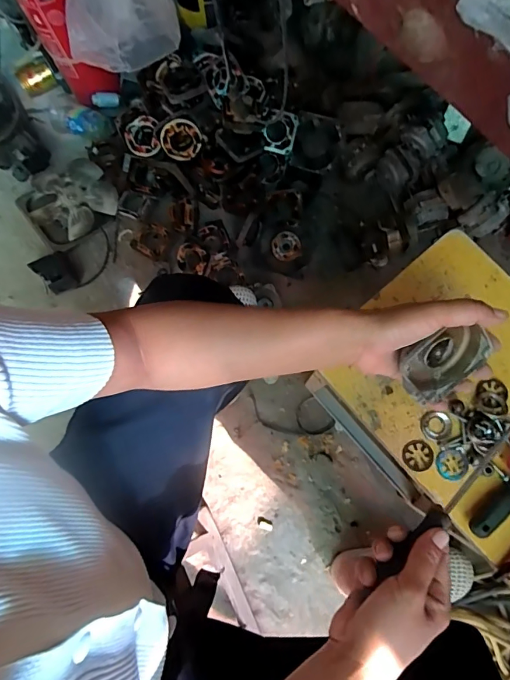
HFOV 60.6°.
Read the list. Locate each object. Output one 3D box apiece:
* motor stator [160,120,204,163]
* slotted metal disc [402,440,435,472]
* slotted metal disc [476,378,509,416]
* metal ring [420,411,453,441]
[{"bbox_3d":[-0.149,-0.407,0.881,0.079,0.079,0.032,-32,47,20],"label":"motor stator"},{"bbox_3d":[0.177,0.125,0.474,0.033,0.004,0.032,0,77,1],"label":"slotted metal disc"},{"bbox_3d":[0.258,0.062,0.475,0.032,0.007,0.037,1,77,2],"label":"slotted metal disc"},{"bbox_3d":[0.198,0.094,0.476,0.030,0.010,0.032,0,77,1],"label":"metal ring"}]

